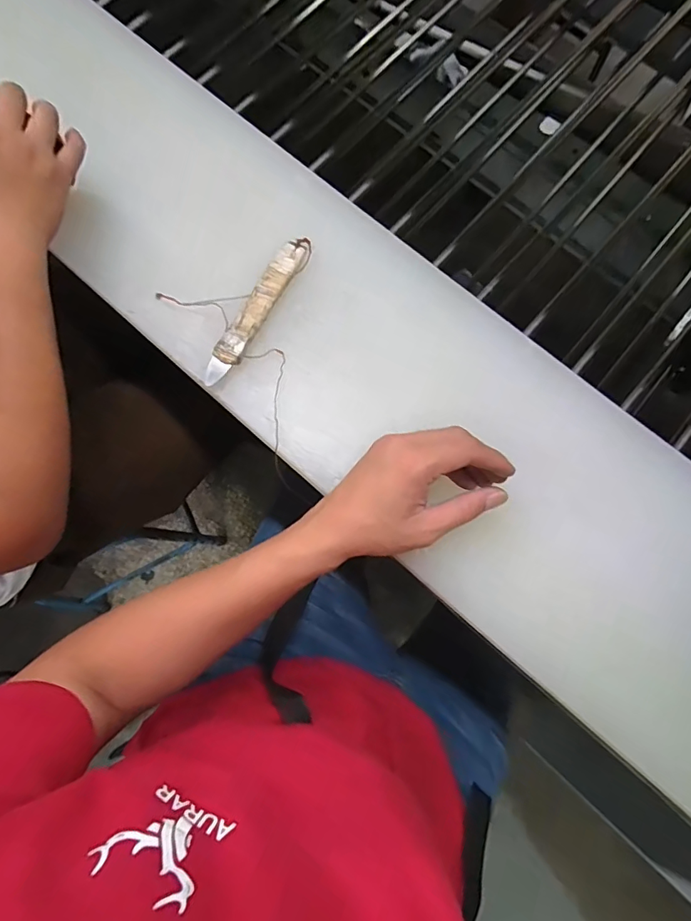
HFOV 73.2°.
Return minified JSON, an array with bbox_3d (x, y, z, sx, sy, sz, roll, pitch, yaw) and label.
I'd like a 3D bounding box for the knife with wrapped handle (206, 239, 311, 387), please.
[{"bbox_3d":[-0.084,-0.145,0.444,0.025,0.014,0.168,28,79,8],"label":"knife with wrapped handle"}]

